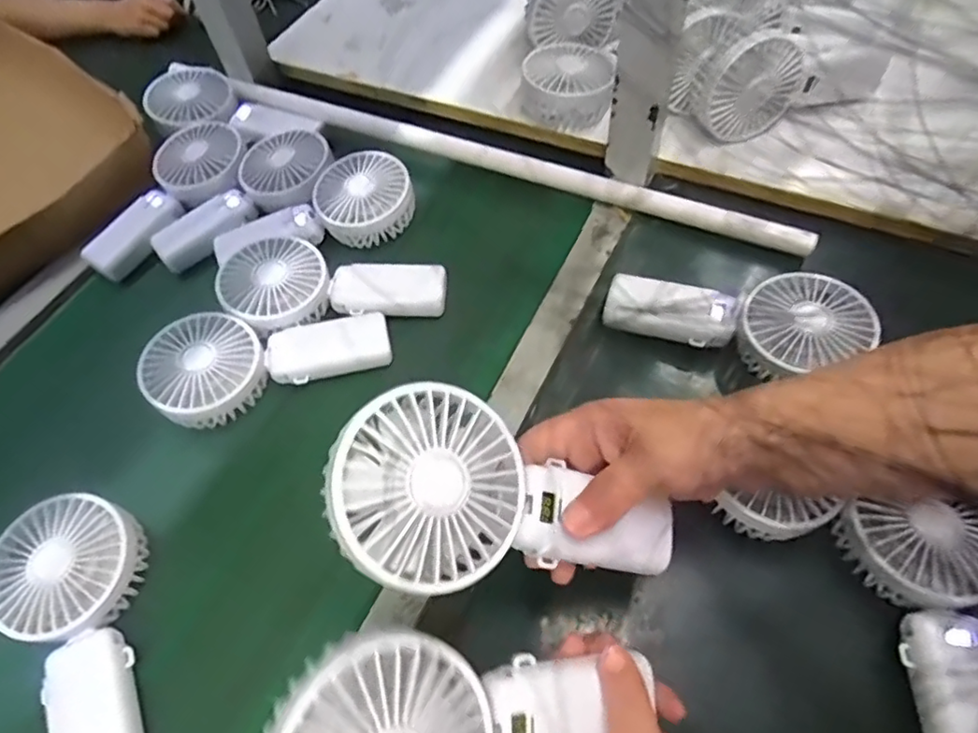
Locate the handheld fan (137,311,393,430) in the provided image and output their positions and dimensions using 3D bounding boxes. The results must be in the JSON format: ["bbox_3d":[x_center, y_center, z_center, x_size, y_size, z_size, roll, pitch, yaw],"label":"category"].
[{"bbox_3d":[-0.175,-0.011,0.484,0.178,0.038,0.084,-21,57,-13],"label":"handheld fan"}]

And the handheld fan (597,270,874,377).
[{"bbox_3d":[0.179,-0.031,0.453,0.175,0.051,0.075,6,55,5],"label":"handheld fan"}]

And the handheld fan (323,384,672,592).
[{"bbox_3d":[0.010,0.071,0.290,0.178,0.047,0.079,19,52,-23],"label":"handheld fan"}]

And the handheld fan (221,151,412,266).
[{"bbox_3d":[-0.157,-0.141,0.553,0.180,0.045,0.092,-11,56,-7],"label":"handheld fan"}]

